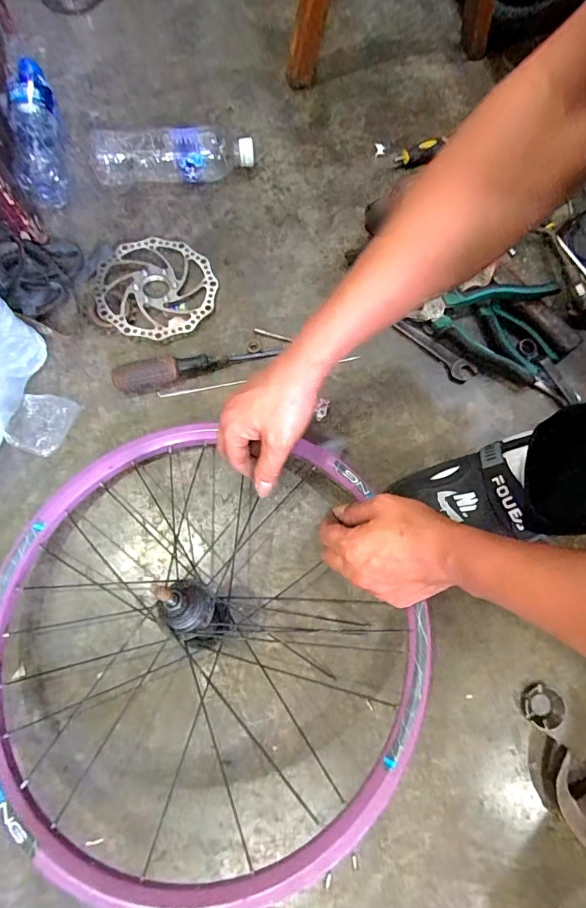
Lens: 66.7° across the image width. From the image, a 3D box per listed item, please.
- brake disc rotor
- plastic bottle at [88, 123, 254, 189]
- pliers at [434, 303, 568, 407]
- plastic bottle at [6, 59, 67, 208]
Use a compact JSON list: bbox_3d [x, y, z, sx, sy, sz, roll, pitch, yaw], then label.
[{"bbox_3d":[-0.176,-0.214,0.573,0.149,0.010,0.146,2,72,-6],"label":"brake disc rotor"},{"bbox_3d":[-0.164,-0.408,0.607,0.213,0.062,0.069,-16,75,-6],"label":"plastic bottle"},{"bbox_3d":[0.269,-0.130,0.555,0.179,0.020,0.068,37,76,9],"label":"pliers"},{"bbox_3d":[-0.352,-0.439,0.615,0.060,0.058,0.217,-14,75,-5],"label":"plastic bottle"}]

